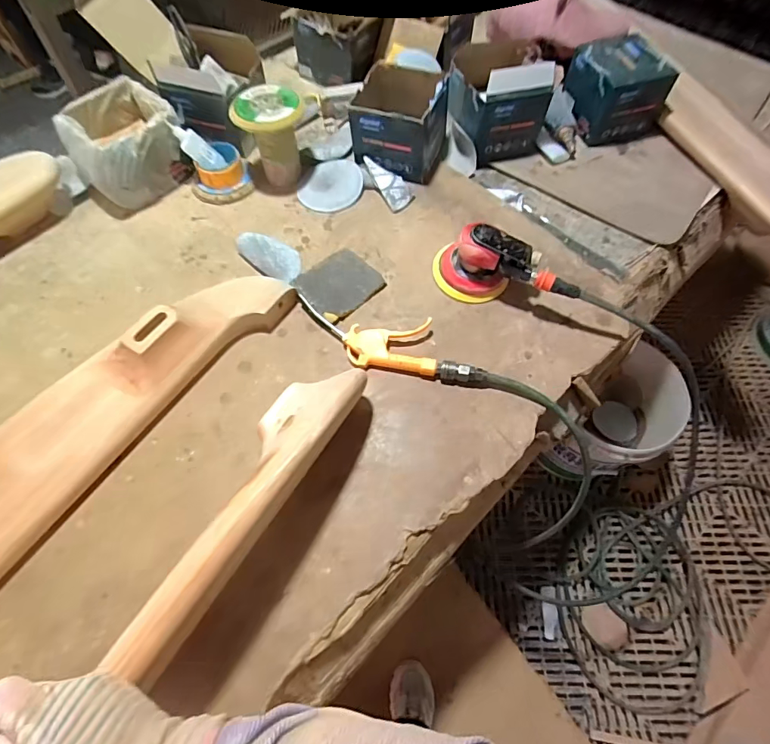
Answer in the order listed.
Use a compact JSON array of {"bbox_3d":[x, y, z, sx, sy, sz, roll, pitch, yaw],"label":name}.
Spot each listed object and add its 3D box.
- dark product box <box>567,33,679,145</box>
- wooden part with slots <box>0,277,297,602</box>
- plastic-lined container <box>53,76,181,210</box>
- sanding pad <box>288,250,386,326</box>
[{"bbox_3d":[0.434,-0.530,0.844,0.141,0.116,0.144,-20,66,-11],"label":"dark product box"},{"bbox_3d":[-0.439,0.151,0.509,0.157,0.076,0.839,33,68,14],"label":"wooden part with slots"},{"bbox_3d":[-0.432,-0.383,0.755,0.169,0.110,0.143,-39,71,-18],"label":"plastic-lined container"},{"bbox_3d":[-0.071,-0.136,0.680,0.118,0.014,0.099,-39,75,-24],"label":"sanding pad"}]

